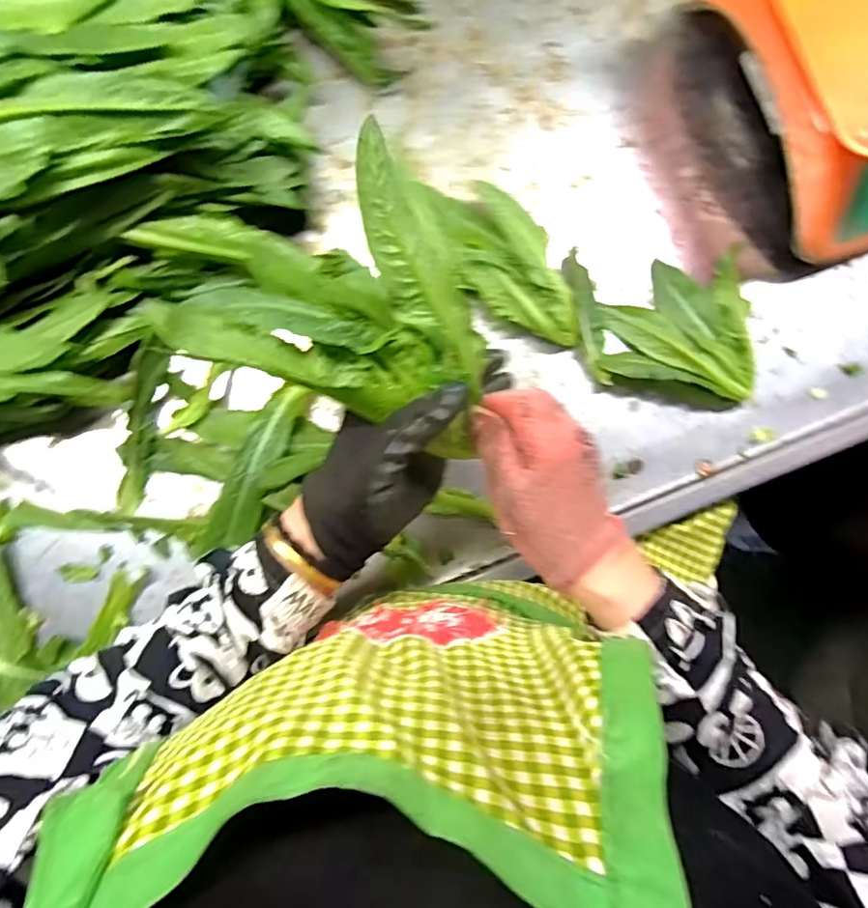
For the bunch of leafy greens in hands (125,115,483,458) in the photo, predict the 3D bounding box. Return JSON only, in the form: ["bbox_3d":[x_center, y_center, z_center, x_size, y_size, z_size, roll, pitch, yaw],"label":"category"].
[{"bbox_3d":[-0.047,-0.096,0.304,0.185,0.074,0.134,19,86,-2],"label":"bunch of leafy greens in hands"}]

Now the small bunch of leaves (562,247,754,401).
[{"bbox_3d":[0.210,-0.127,0.499,0.168,0.028,0.129,6,86,-3],"label":"small bunch of leaves"}]

